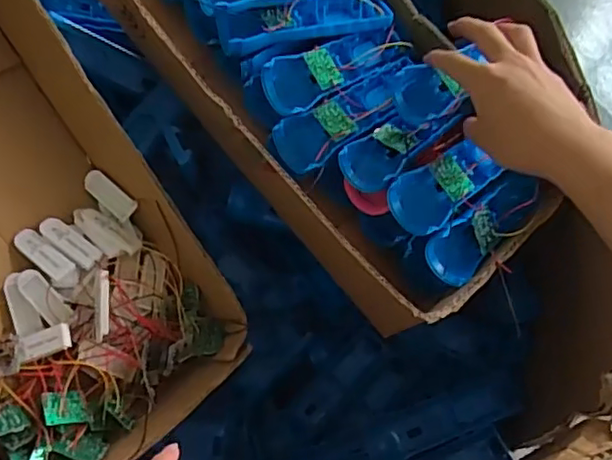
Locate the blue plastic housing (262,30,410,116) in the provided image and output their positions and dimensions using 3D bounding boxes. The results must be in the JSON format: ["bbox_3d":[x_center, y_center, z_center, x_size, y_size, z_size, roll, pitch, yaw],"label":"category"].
[{"bbox_3d":[0.032,-0.153,0.559,0.152,0.027,0.050,-30,93,-18],"label":"blue plastic housing"}]

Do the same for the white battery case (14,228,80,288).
[{"bbox_3d":[-0.224,0.024,0.527,0.065,0.012,0.023,38,67,16],"label":"white battery case"}]

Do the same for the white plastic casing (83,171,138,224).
[{"bbox_3d":[-0.176,-0.031,0.551,0.054,0.013,0.023,37,96,12],"label":"white plastic casing"}]

